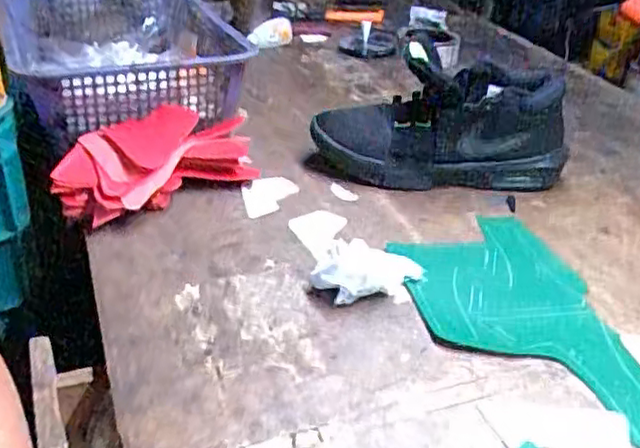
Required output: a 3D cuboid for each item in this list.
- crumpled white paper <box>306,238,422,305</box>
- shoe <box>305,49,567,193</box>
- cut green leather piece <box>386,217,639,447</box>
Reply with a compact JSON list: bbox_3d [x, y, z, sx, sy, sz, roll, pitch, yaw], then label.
[{"bbox_3d":[0.043,0.041,0.593,0.101,0.036,0.059,-3,32,-10],"label":"crumpled white paper"},{"bbox_3d":[0.134,-0.118,0.779,0.280,0.134,0.108,1,32,-4],"label":"shoe"},{"bbox_3d":[0.180,0.077,0.577,0.177,0.012,0.308,-9,34,-20],"label":"cut green leather piece"}]

